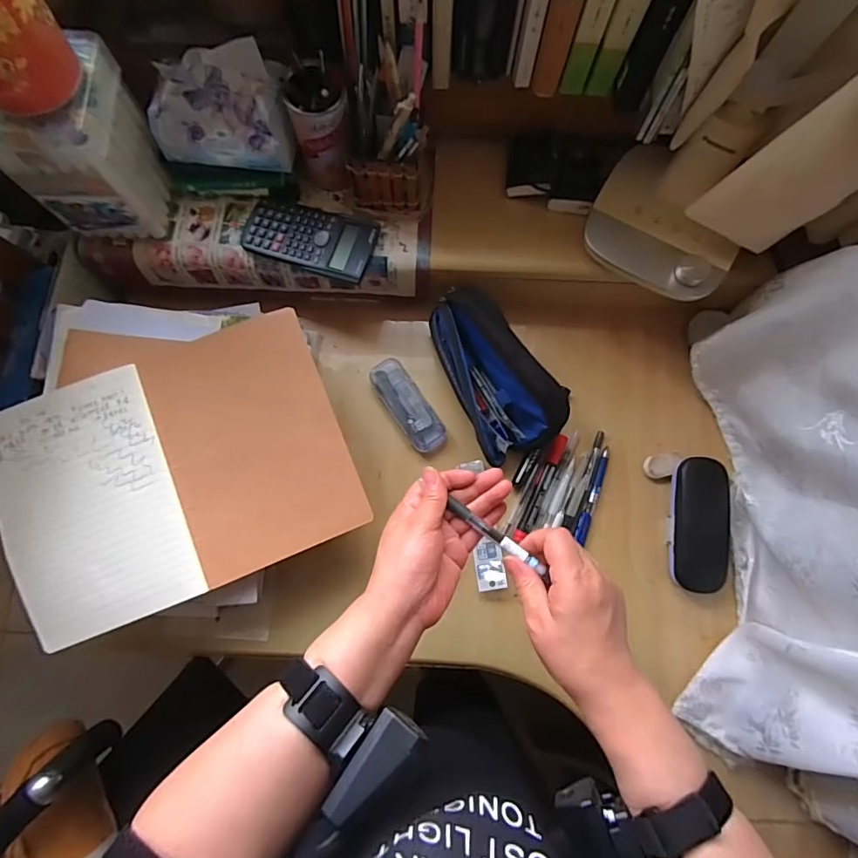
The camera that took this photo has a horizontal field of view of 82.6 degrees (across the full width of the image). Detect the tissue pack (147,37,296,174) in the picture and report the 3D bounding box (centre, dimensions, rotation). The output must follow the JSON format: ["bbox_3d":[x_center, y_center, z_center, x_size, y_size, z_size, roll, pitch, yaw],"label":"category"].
[{"bbox_3d":[-0.218,-0.326,0.505,0.138,0.085,0.071,-5,80,-1],"label":"tissue pack"}]

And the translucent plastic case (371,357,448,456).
[{"bbox_3d":[-0.028,-0.030,0.622,0.046,0.021,0.128,-33,82,-6],"label":"translucent plastic case"}]

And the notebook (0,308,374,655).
[{"bbox_3d":[-0.269,0.048,0.524,0.347,0.045,0.251,-22,81,-4],"label":"notebook"}]

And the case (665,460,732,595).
[{"bbox_3d":[0.325,0.115,0.590,0.065,0.032,0.155,4,80,1],"label":"case"}]

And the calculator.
[{"bbox_3d":[-0.139,-0.225,0.575,0.147,0.014,0.078,17,80,3],"label":"calculator"}]

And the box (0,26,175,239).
[{"bbox_3d":[-0.362,-0.290,0.509,0.116,0.150,0.112,1,80,0],"label":"box"}]

